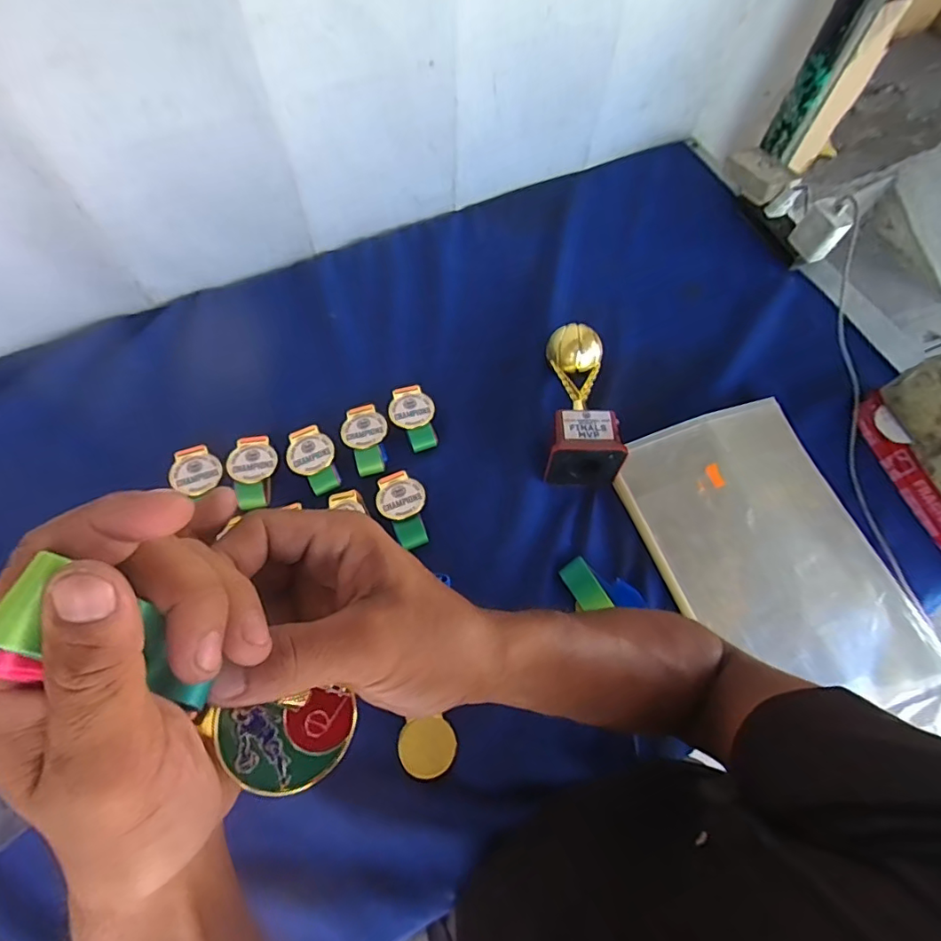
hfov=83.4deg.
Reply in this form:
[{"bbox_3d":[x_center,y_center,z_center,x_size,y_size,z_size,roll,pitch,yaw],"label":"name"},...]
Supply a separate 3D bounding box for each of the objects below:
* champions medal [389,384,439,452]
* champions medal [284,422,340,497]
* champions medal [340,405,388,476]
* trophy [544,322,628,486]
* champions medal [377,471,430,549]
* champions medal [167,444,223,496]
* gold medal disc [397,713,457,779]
[{"bbox_3d":[-0.062,-0.058,0.580,0.047,0.013,0.077,-20,66,-10],"label":"champions medal"},{"bbox_3d":[-0.166,-0.012,0.552,0.047,0.004,0.077,-20,66,-10],"label":"champions medal"},{"bbox_3d":[-0.111,-0.034,0.564,0.047,0.008,0.081,-14,65,-7],"label":"champions medal"},{"bbox_3d":[0.119,-0.072,0.565,0.075,0.058,0.173,4,64,1],"label":"trophy"},{"bbox_3d":[-0.066,0.039,0.533,0.048,0.015,0.079,-21,66,-10],"label":"champions medal"},{"bbox_3d":[-0.284,-0.001,0.544,0.048,0.005,0.056,-25,67,-12],"label":"champions medal"},{"bbox_3d":[-0.037,0.237,0.454,0.047,0.004,0.047,0,64,-1],"label":"gold medal disc"}]

